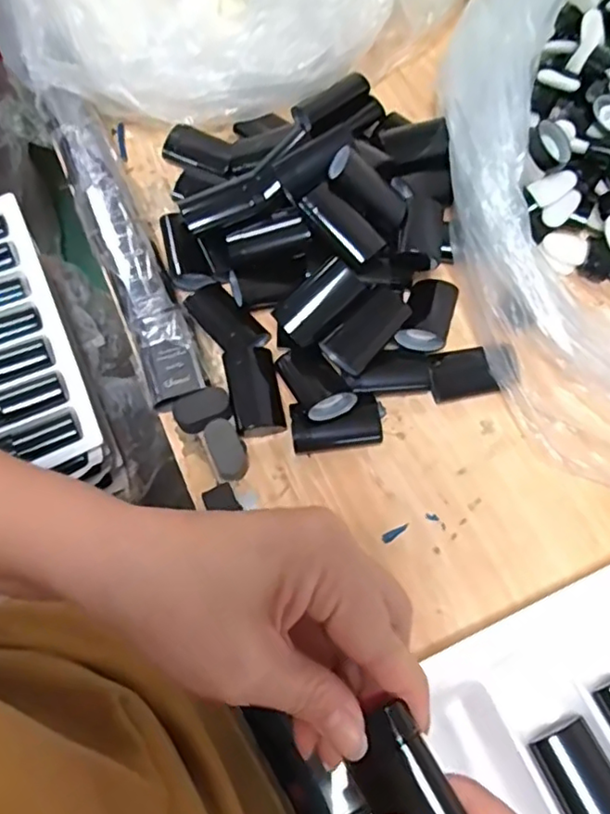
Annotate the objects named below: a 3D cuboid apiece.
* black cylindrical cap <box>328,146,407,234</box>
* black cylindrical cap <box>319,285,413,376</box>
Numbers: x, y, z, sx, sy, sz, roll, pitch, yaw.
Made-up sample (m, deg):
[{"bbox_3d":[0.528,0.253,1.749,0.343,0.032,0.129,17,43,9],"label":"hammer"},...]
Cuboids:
[{"bbox_3d":[0.043,-0.149,0.431,0.062,0.028,0.032,37,68,-25],"label":"black cylindrical cap"},{"bbox_3d":[0.041,-0.047,0.416,0.064,0.026,0.031,-42,74,-15],"label":"black cylindrical cap"}]

